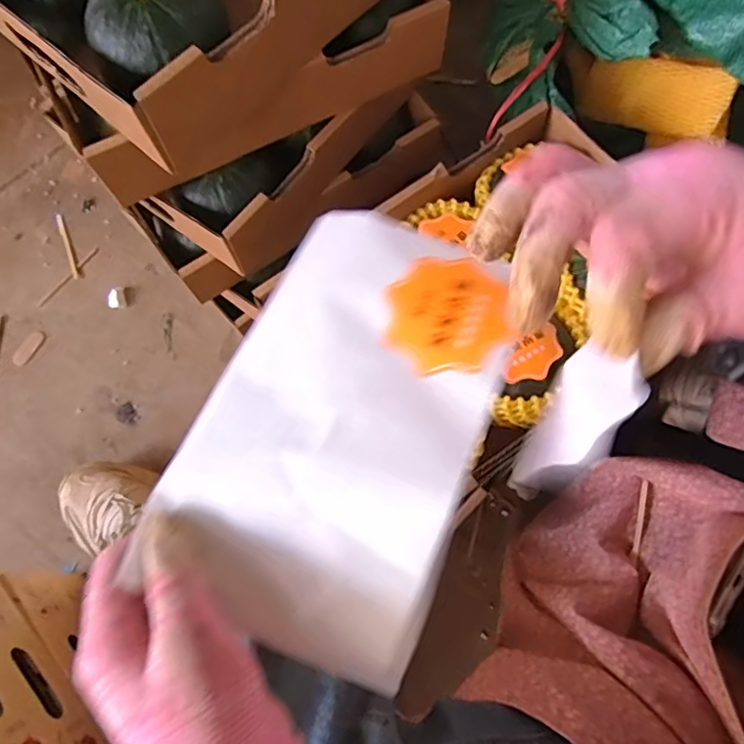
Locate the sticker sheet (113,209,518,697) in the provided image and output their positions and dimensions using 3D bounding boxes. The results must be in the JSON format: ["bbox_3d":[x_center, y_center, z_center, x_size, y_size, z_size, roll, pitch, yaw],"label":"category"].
[{"bbox_3d":[-0.012,0.025,0.266,0.125,0.039,0.196,23,75,7],"label":"sticker sheet"}]

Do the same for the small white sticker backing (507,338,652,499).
[{"bbox_3d":[0.073,0.019,0.201,0.010,0.046,0.064,42,74,-13],"label":"small white sticker backing"}]

